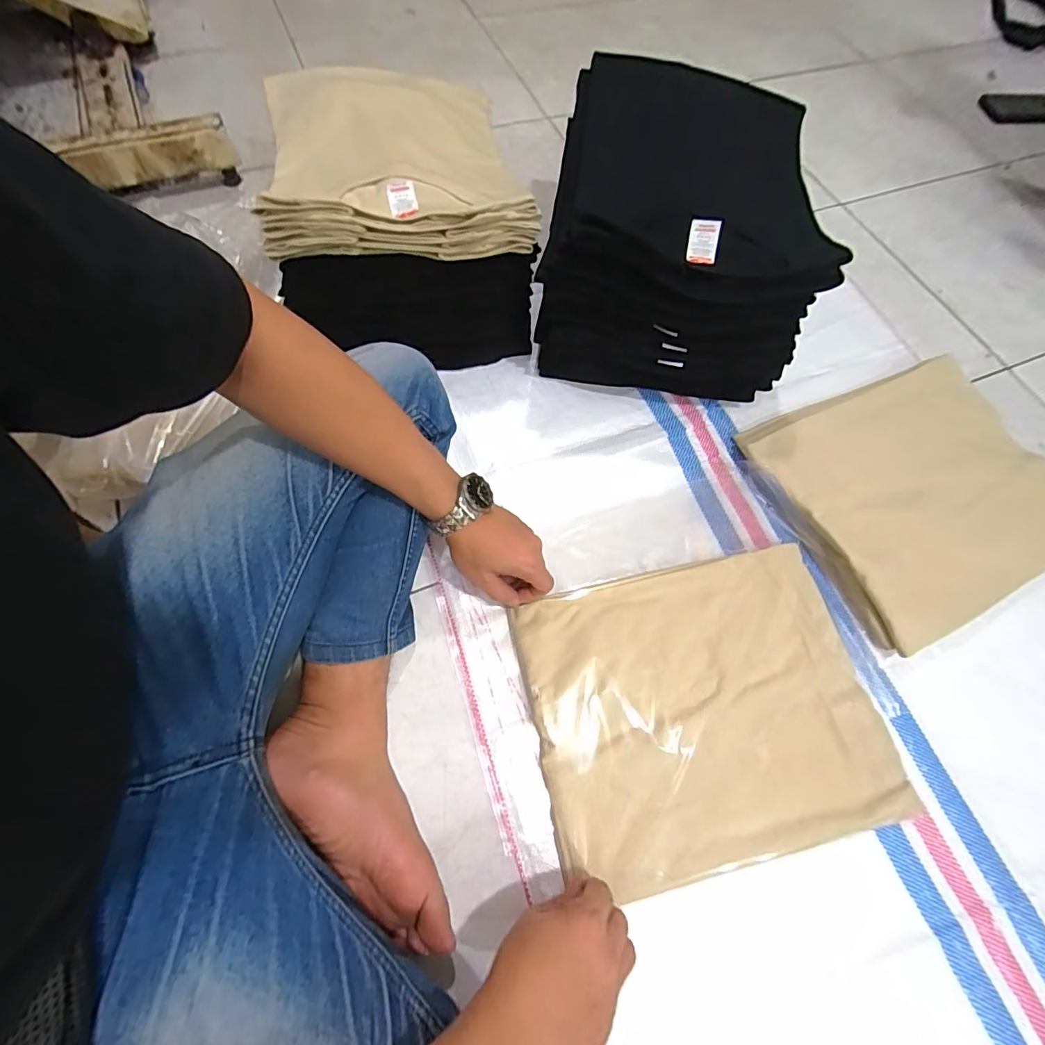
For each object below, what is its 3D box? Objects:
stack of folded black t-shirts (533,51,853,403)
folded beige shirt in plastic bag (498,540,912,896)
[{"bbox_3d":[0.194,-0.361,0.620,0.298,0.222,0.340,11,67,5],"label":"stack of folded black t-shirts"},{"bbox_3d":[0.177,0.181,0.478,0.330,0.014,0.271,-11,67,-4],"label":"folded beige shirt in plastic bag"}]

